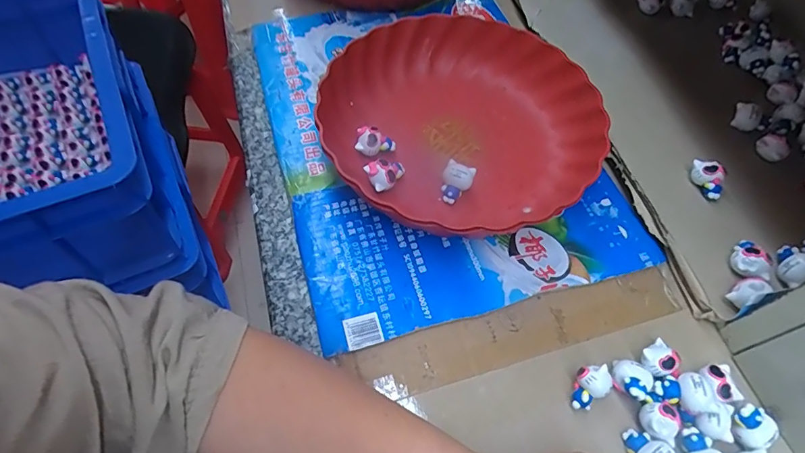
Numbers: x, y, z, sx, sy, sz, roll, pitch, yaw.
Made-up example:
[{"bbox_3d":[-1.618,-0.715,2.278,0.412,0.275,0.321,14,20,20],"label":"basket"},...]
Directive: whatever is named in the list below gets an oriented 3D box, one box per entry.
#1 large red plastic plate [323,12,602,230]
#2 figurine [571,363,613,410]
[{"bbox_3d":[0.050,-0.096,0.412,0.234,0.055,0.232,2,58,-3],"label":"large red plastic plate"},{"bbox_3d":[0.127,0.109,0.309,0.029,0.025,0.022,-27,63,-19],"label":"figurine"}]

